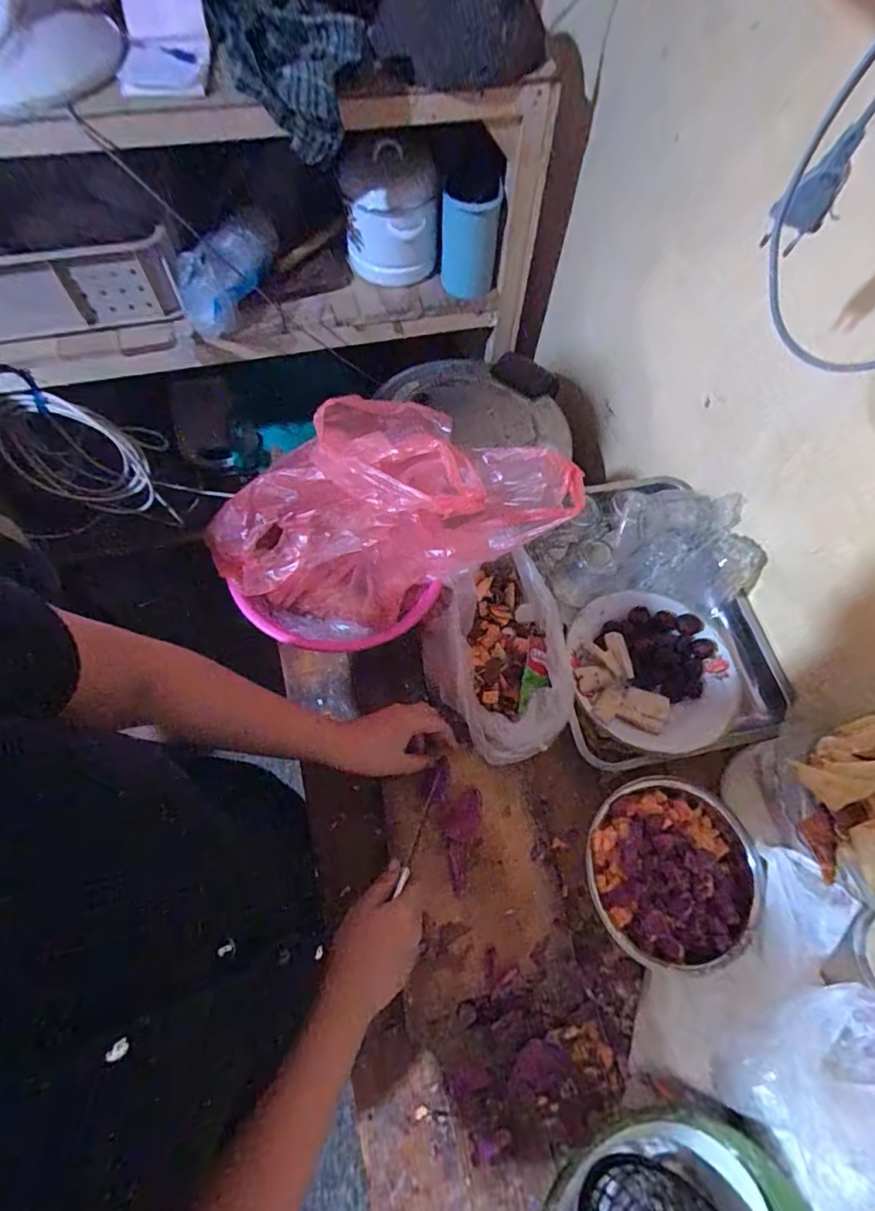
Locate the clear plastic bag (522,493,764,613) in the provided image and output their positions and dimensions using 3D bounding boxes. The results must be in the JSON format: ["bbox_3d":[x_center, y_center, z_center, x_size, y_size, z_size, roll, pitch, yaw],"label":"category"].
[{"bbox_3d":[0.280,-0.072,0.687,0.273,0.103,0.136,1,67,-3],"label":"clear plastic bag"}]

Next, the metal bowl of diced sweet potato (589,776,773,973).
[{"bbox_3d":[0.240,0.271,0.535,0.175,0.082,0.167,1,67,-3],"label":"metal bowl of diced sweet potato"}]

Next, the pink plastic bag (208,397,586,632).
[{"bbox_3d":[-0.054,-0.100,0.563,0.386,0.178,0.158,-14,66,17],"label":"pink plastic bag"}]

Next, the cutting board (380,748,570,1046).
[{"bbox_3d":[0.039,0.292,0.549,0.169,0.029,0.244,-8,67,-7],"label":"cutting board"}]

